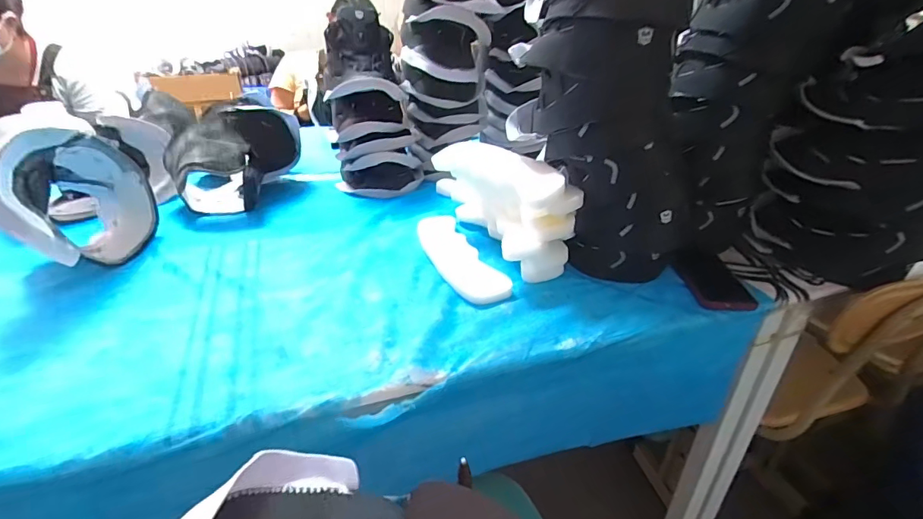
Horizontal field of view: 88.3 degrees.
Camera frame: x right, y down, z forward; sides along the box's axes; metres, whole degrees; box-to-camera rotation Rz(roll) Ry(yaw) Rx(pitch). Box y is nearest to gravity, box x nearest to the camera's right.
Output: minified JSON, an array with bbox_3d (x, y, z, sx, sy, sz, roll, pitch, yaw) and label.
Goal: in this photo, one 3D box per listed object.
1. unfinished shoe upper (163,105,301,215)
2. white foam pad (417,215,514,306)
[{"bbox_3d":[-0.432,-0.199,0.922,0.234,0.152,0.175,-10,32,-18],"label":"unfinished shoe upper"},{"bbox_3d":[-0.008,-0.011,0.769,0.077,0.021,0.257,-11,34,-20],"label":"white foam pad"}]

